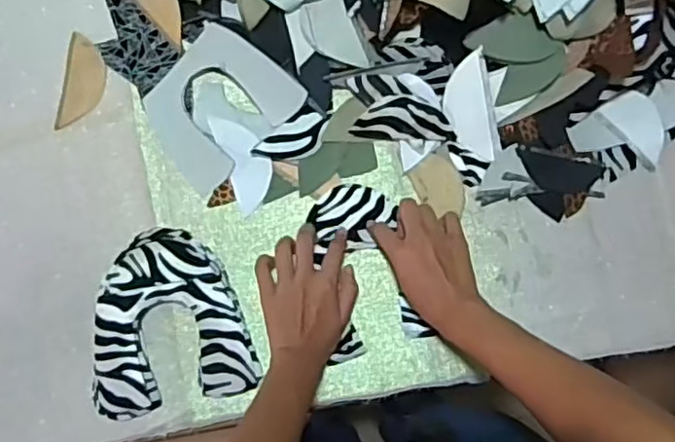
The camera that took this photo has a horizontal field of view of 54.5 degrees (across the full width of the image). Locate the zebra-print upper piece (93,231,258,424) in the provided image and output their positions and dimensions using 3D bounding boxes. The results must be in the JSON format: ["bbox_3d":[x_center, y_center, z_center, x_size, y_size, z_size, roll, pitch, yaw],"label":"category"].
[{"bbox_3d":[-0.172,0.096,0.654,0.155,0.035,0.172,-13,82,-3],"label":"zebra-print upper piece"}]

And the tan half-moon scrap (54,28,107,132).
[{"bbox_3d":[-0.270,-0.147,0.697,0.044,0.004,0.100,8,82,0],"label":"tan half-moon scrap"}]

